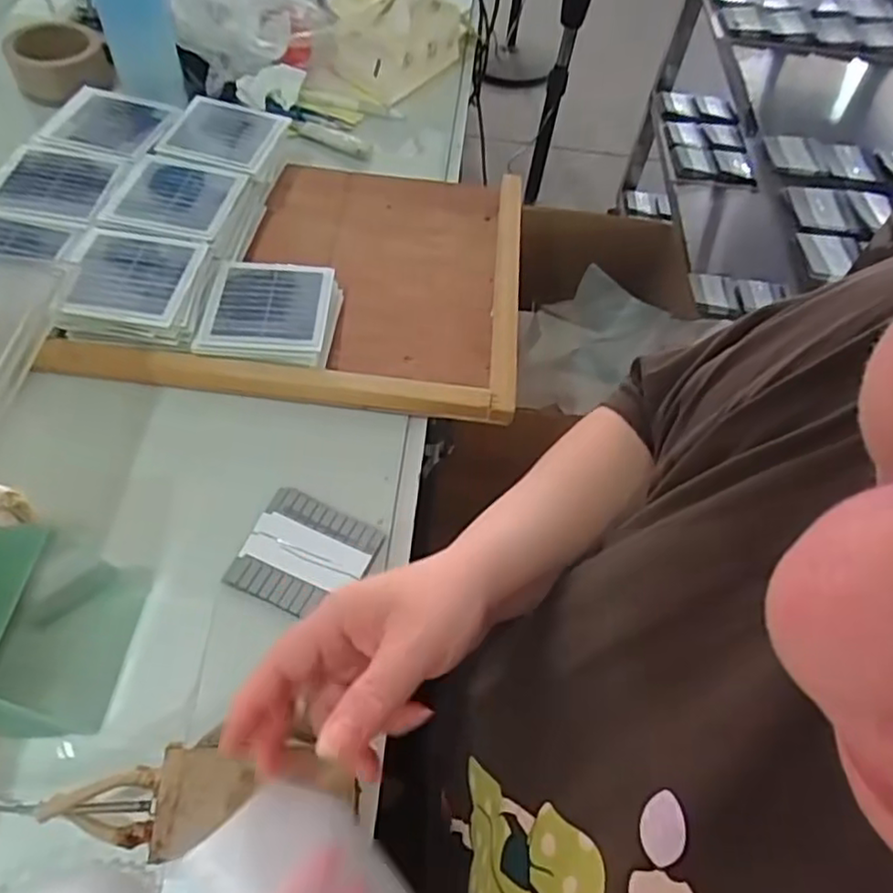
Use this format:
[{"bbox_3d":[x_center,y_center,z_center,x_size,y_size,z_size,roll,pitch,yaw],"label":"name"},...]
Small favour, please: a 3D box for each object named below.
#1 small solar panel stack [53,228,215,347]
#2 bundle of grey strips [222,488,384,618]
[{"bbox_3d":[-0.240,-0.126,0.520,0.097,0.035,0.098,3,55,-3],"label":"small solar panel stack"},{"bbox_3d":[-0.094,0.072,0.451,0.081,0.004,0.078,21,56,10],"label":"bundle of grey strips"}]

